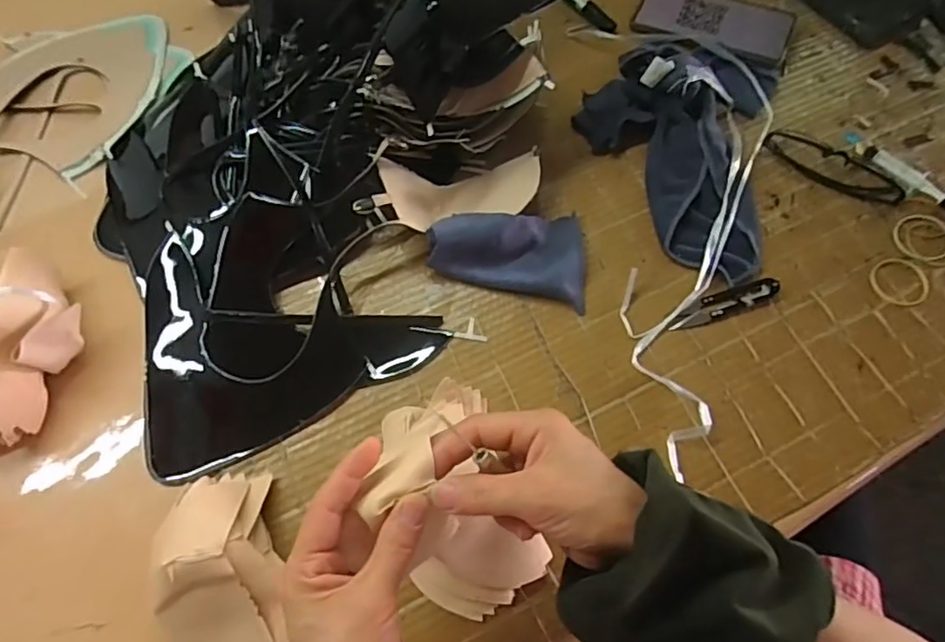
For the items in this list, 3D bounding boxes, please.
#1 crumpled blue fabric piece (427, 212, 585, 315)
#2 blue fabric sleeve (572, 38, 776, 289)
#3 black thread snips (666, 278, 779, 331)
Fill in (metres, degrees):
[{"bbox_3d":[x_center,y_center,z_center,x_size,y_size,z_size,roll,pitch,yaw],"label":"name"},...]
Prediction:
[{"bbox_3d":[0.032,-0.062,0.525,0.140,0.042,0.093,0,68,1],"label":"crumpled blue fabric piece"},{"bbox_3d":[0.195,-0.178,0.557,0.187,0.051,0.260,13,69,6],"label":"blue fabric sleeve"},{"bbox_3d":[0.224,-0.016,0.518,0.100,0.008,0.022,-19,69,-7],"label":"black thread snips"}]

